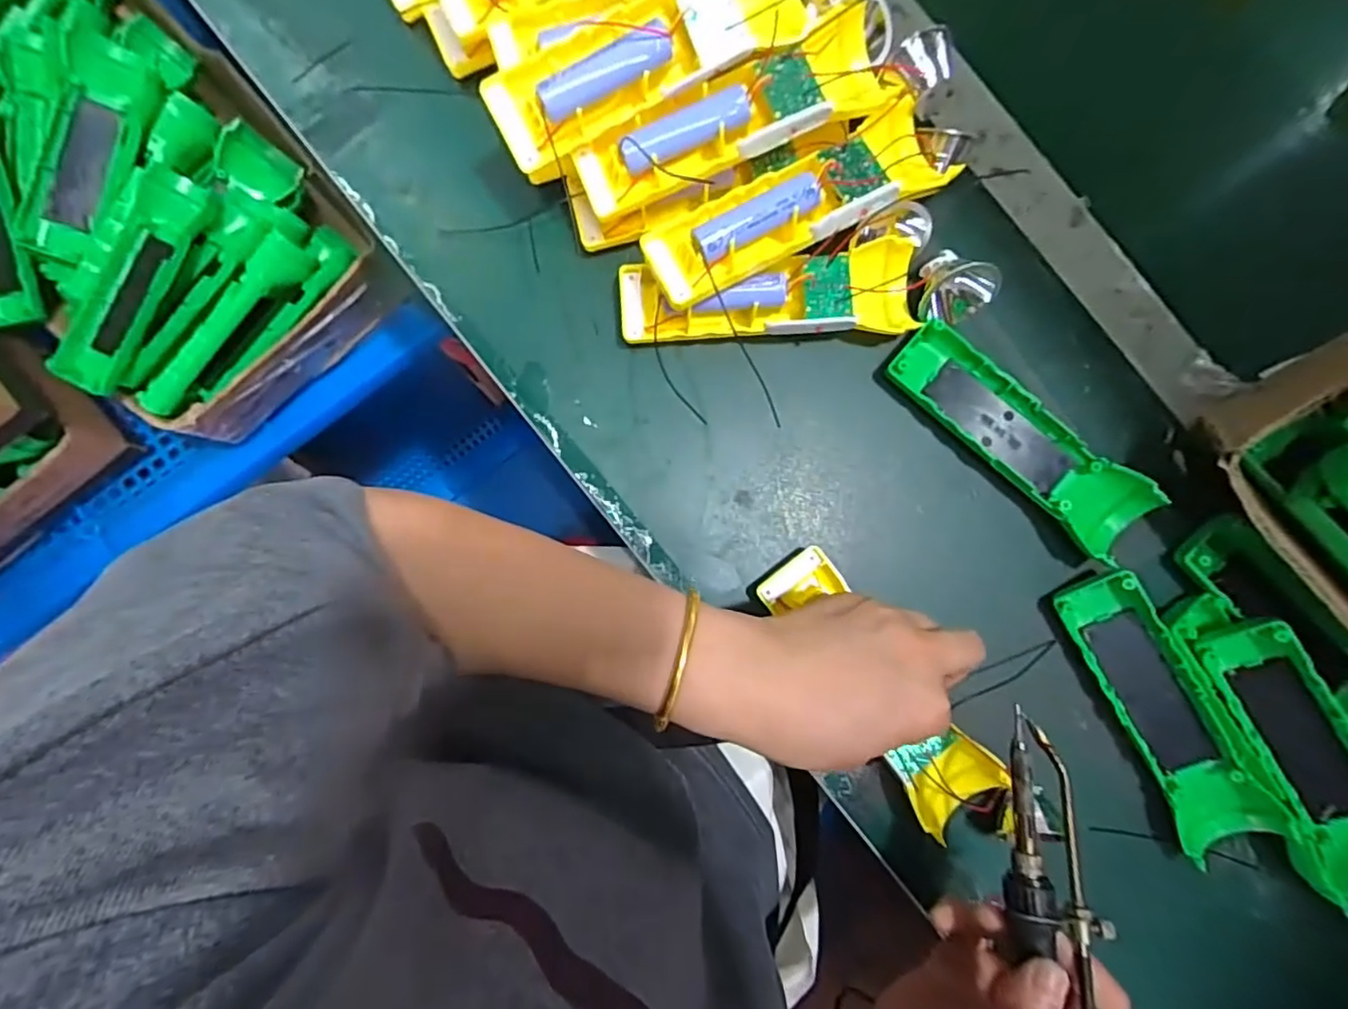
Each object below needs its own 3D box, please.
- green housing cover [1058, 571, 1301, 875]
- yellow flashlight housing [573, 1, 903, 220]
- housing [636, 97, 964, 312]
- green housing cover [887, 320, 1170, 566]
[{"bbox_3d":[0.275,0.116,0.353,0.052,0.025,0.164,-27,86,17],"label":"green housing cover"},{"bbox_3d":[0.030,-0.198,0.320,0.163,0.024,0.047,-23,88,-4],"label":"yellow flashlight housing"},{"bbox_3d":[0.066,-0.156,0.330,0.165,0.038,0.046,-28,89,-4],"label":"housing"},{"bbox_3d":[0.196,-0.038,0.362,0.162,0.031,0.046,41,86,0],"label":"green housing cover"}]

